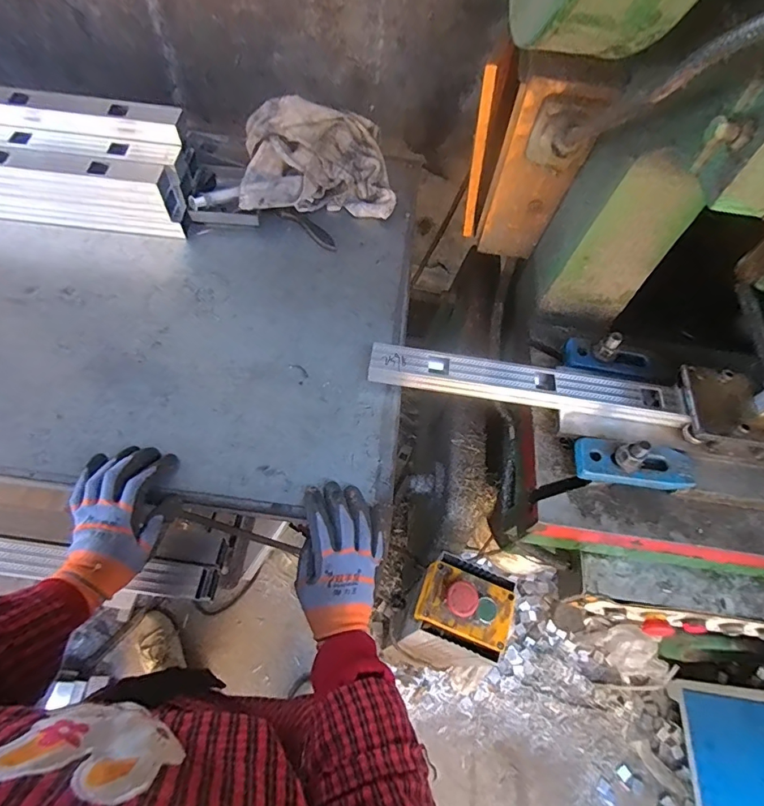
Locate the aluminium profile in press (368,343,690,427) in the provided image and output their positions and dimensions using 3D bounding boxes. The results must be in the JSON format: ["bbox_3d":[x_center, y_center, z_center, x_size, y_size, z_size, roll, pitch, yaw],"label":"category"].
[{"bbox_3d":[0.183,-0.023,0.580,0.392,0.046,0.048,8,61,-1],"label":"aluminium profile in press"}]

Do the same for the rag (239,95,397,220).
[{"bbox_3d":[-0.097,-0.363,0.690,0.229,0.124,0.120,0,61,-6],"label":"rag"}]

